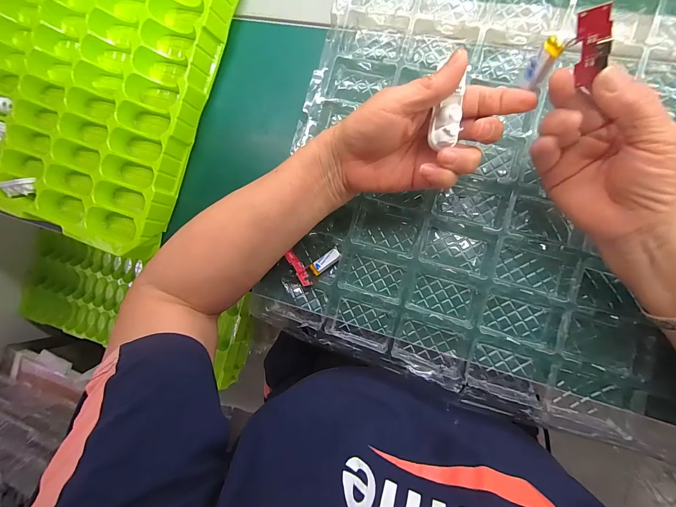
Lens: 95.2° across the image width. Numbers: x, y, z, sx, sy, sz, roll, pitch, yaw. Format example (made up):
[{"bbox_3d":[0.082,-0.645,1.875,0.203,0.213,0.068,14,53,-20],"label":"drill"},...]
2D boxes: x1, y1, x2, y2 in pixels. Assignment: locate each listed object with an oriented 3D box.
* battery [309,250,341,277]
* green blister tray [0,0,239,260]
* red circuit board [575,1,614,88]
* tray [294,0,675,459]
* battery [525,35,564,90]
[{"bbox_3d":[-0.012,0.009,0.315,0.034,0.008,0.013,-35,81,9],"label":"battery"},{"bbox_3d":[-0.296,-0.320,0.368,0.380,0.045,0.566,17,91,12],"label":"green blister tray"},{"bbox_3d":[0.148,-0.120,0.179,0.016,0.039,0.004,10,51,41],"label":"red circuit board"},{"bbox_3d":[0.181,-0.051,0.267,0.469,0.043,0.367,15,91,10],"label":"tray"},{"bbox_3d":[0.137,-0.128,0.208,0.013,0.030,0.007,26,59,9],"label":"battery"}]

